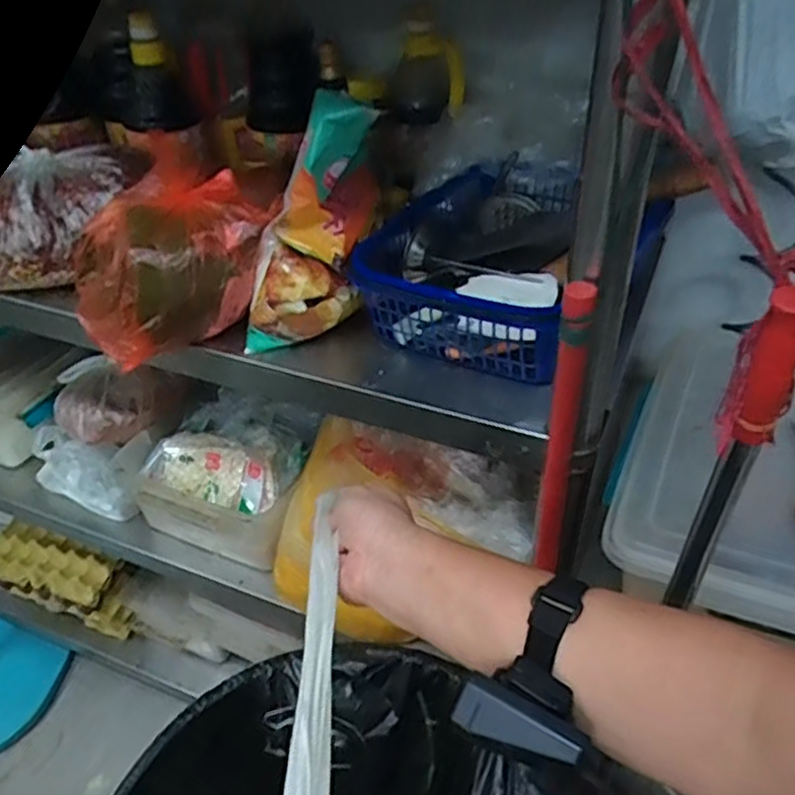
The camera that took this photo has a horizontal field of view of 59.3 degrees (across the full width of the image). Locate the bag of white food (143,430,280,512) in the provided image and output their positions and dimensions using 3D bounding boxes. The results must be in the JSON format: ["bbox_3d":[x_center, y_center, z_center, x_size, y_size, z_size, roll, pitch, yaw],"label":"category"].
[{"bbox_3d":[-0.287,0.112,1.082,0.221,0.063,0.082,12,40,17],"label":"bag of white food"}]

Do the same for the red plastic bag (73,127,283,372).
[{"bbox_3d":[-0.248,-0.146,0.763,0.188,0.144,0.170,-32,47,-33],"label":"red plastic bag"}]

